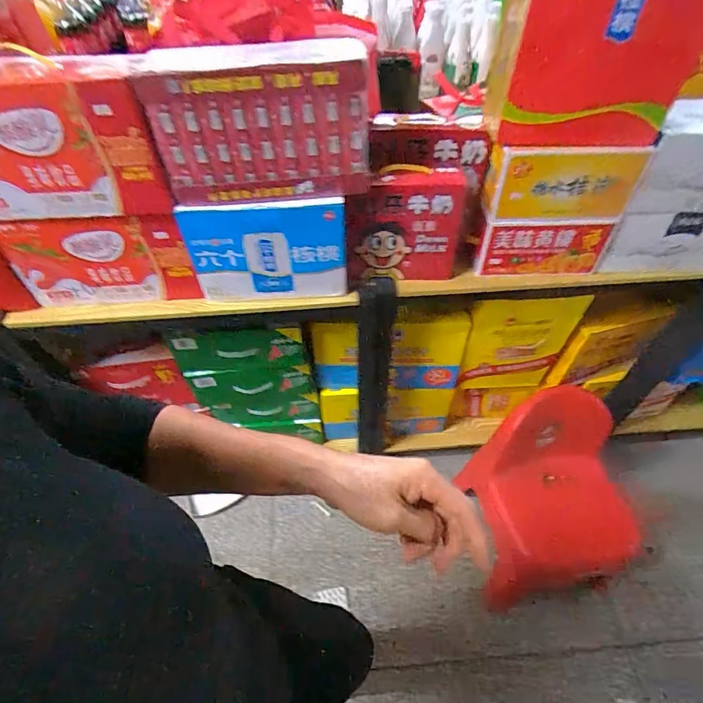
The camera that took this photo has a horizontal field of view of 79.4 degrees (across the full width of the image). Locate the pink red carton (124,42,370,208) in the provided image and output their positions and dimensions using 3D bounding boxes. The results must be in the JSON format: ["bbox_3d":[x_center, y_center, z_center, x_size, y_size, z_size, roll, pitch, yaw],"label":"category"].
[{"bbox_3d":[-0.146,-0.381,0.702,0.345,0.197,0.142,-4,50,-3],"label":"pink red carton"}]

